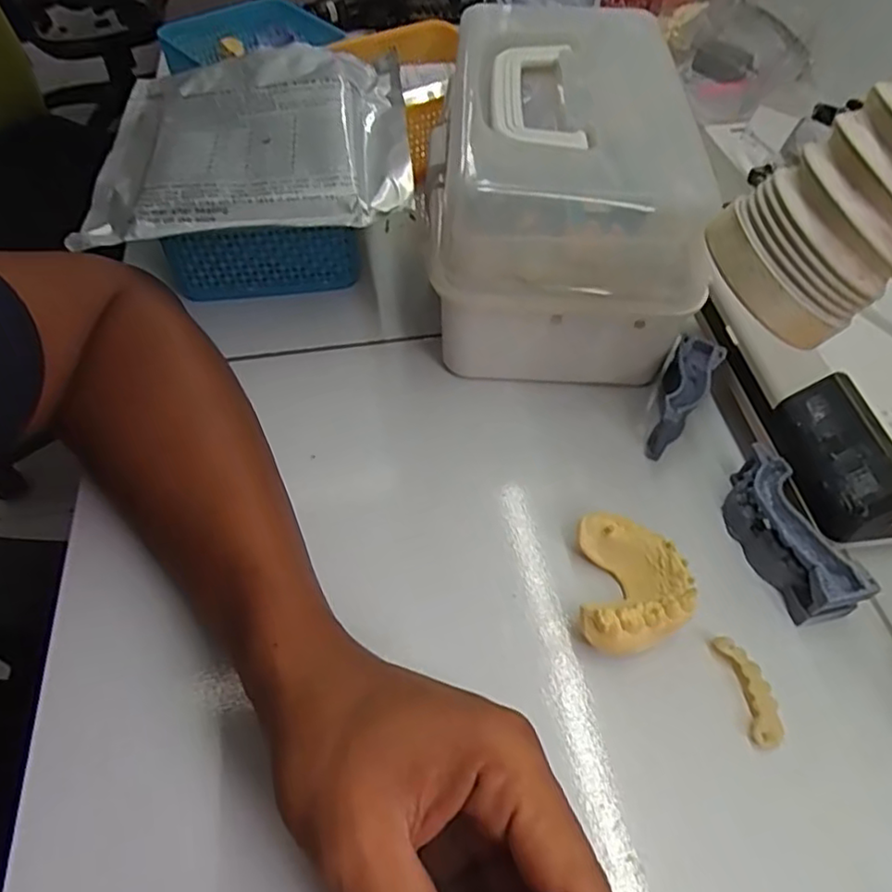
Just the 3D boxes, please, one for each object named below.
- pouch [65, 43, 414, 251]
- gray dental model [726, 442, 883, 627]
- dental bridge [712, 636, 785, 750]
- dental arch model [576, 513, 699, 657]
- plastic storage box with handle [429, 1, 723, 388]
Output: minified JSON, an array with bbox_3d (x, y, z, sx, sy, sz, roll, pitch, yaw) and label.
[{"bbox_3d":[-0.126,-0.208,0.424,0.200,0.034,0.191,-8,54,-8],"label":"pouch"},{"bbox_3d":[0.173,0.046,0.328,0.028,0.032,0.087,-14,55,-12],"label":"gray dental model"},{"bbox_3d":[0.140,0.111,0.292,0.015,0.010,0.048,-8,54,-8],"label":"dental bridge"},{"bbox_3d":[0.092,0.069,0.314,0.052,0.030,0.066,5,54,2],"label":"dental arch model"},{"bbox_3d":[0.070,-0.169,0.421,0.156,0.131,0.227,2,52,0],"label":"plastic storage box with handle"}]

